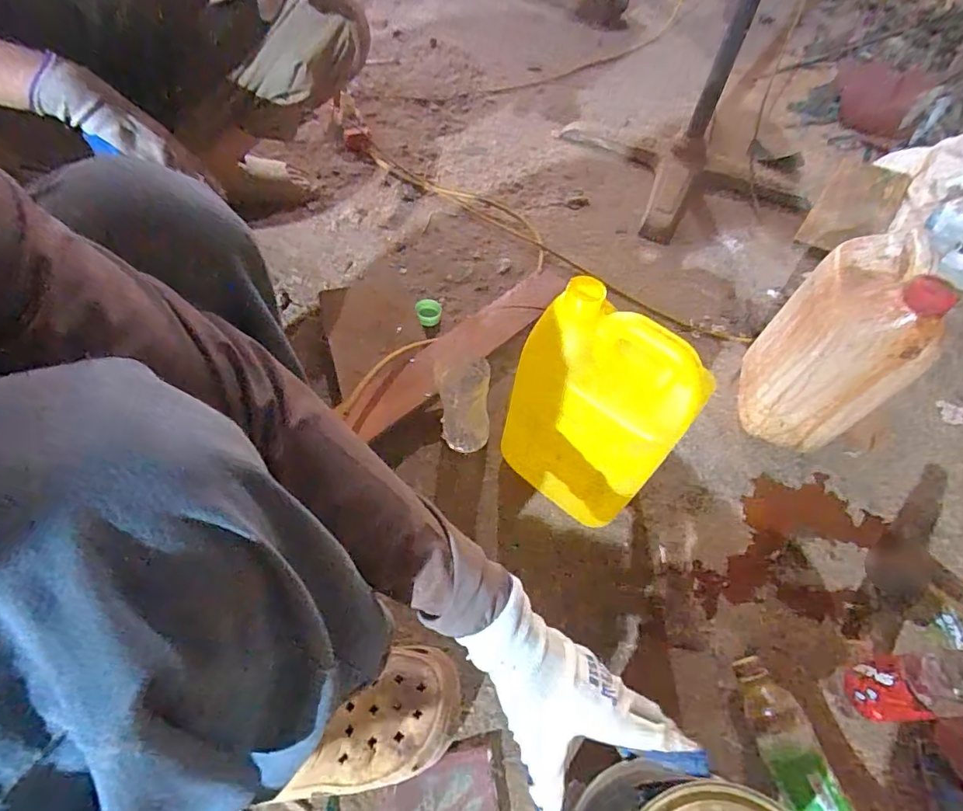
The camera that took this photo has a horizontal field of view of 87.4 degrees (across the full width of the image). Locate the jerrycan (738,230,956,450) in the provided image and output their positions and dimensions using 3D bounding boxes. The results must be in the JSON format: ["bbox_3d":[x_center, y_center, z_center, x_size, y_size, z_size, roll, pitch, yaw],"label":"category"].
[{"bbox_3d":[0.461,-0.079,0.671,0.109,0.279,0.174,18,57,7],"label":"jerrycan"}]

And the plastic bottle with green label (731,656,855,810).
[{"bbox_3d":[0.311,0.361,0.493,0.059,0.063,0.206,-14,59,-14],"label":"plastic bottle with green label"}]

